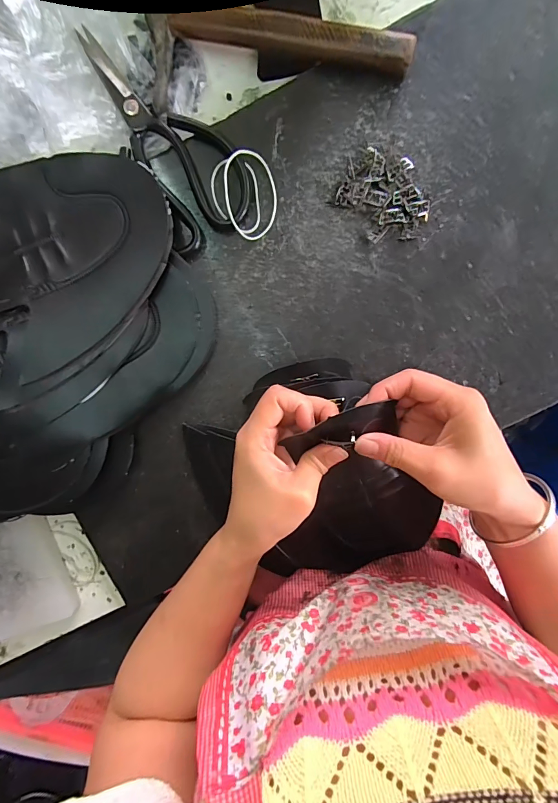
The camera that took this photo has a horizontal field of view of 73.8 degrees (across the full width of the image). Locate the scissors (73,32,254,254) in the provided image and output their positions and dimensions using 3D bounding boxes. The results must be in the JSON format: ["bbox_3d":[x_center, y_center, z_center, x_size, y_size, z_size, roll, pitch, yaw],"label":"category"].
[{"bbox_3d":[-0.084,-0.219,0.299,0.077,0.014,0.176,-23,96,3],"label":"scissors"}]

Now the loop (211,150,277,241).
[{"bbox_3d":[-0.027,-0.169,0.306,0.052,0.014,0.064,-24,96,3],"label":"loop"}]

